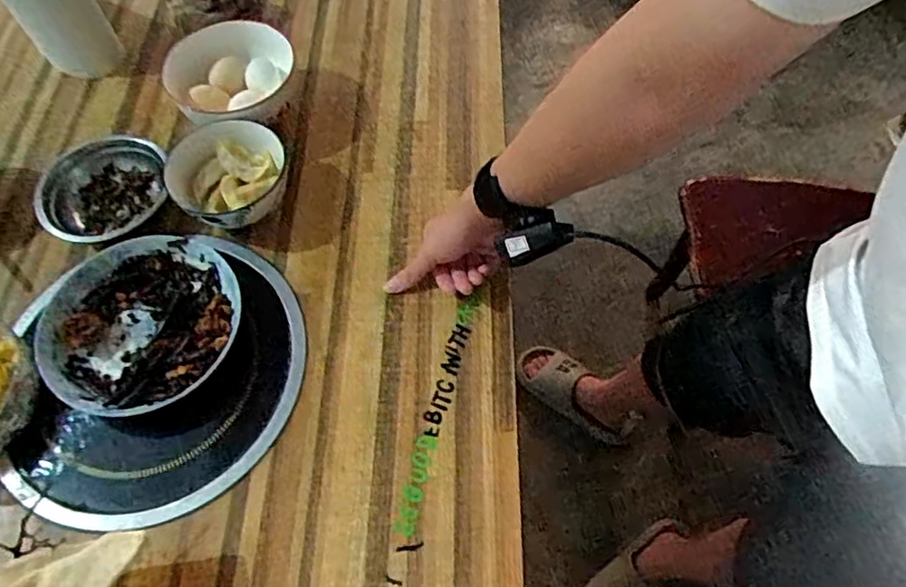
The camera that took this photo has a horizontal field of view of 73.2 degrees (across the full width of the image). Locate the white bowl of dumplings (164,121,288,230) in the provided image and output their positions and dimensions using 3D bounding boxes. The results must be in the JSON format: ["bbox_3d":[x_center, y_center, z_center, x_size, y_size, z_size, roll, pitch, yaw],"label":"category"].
[{"bbox_3d":[-0.253,-0.128,0.695,0.122,0.064,0.118,0,62,0],"label":"white bowl of dumplings"}]

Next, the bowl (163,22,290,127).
[{"bbox_3d":[-0.258,-0.248,0.746,0.141,0.084,0.142,0,62,0],"label":"bowl"}]

